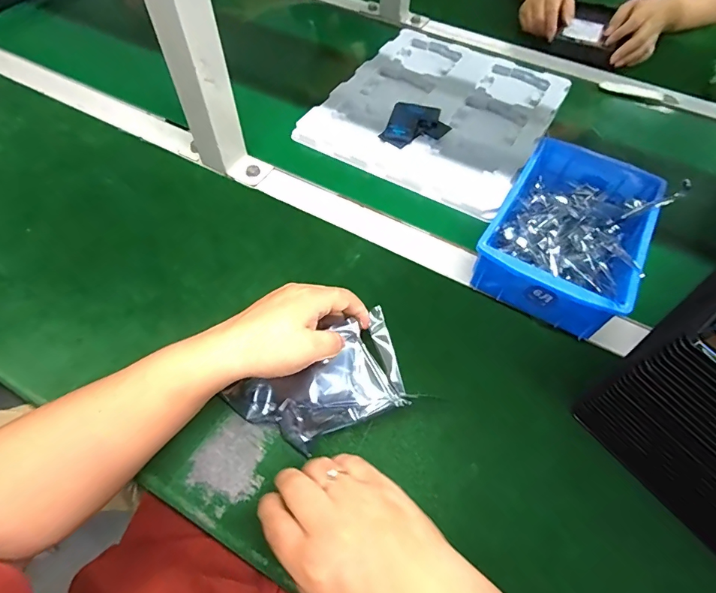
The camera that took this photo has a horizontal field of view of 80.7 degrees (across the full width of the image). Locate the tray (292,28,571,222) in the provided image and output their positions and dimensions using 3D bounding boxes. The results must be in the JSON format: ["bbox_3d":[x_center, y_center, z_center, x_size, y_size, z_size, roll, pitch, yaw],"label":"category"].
[{"bbox_3d":[0.115,-0.263,0.580,0.275,0.020,0.323,27,60,16],"label":"tray"}]

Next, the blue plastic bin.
[{"bbox_3d":[0.212,-0.068,0.424,0.127,0.061,0.201,28,60,16],"label":"blue plastic bin"}]

